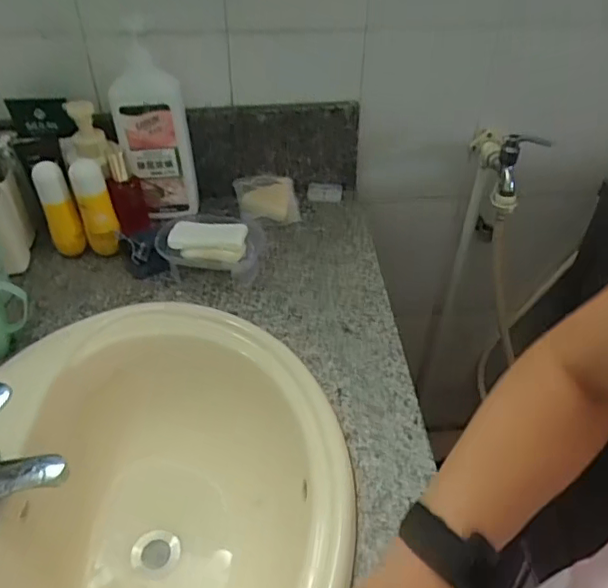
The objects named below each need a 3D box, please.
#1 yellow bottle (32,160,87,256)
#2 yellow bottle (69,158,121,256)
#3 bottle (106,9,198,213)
[{"bbox_3d":[-0.353,-0.117,0.840,0.045,0.148,0.036,-21,48,-25],"label":"yellow bottle"},{"bbox_3d":[-0.297,-0.115,0.831,0.051,0.152,0.039,-14,45,-18],"label":"yellow bottle"},{"bbox_3d":[-0.224,-0.245,0.865,0.110,0.273,0.065,-10,44,-15],"label":"bottle"}]

